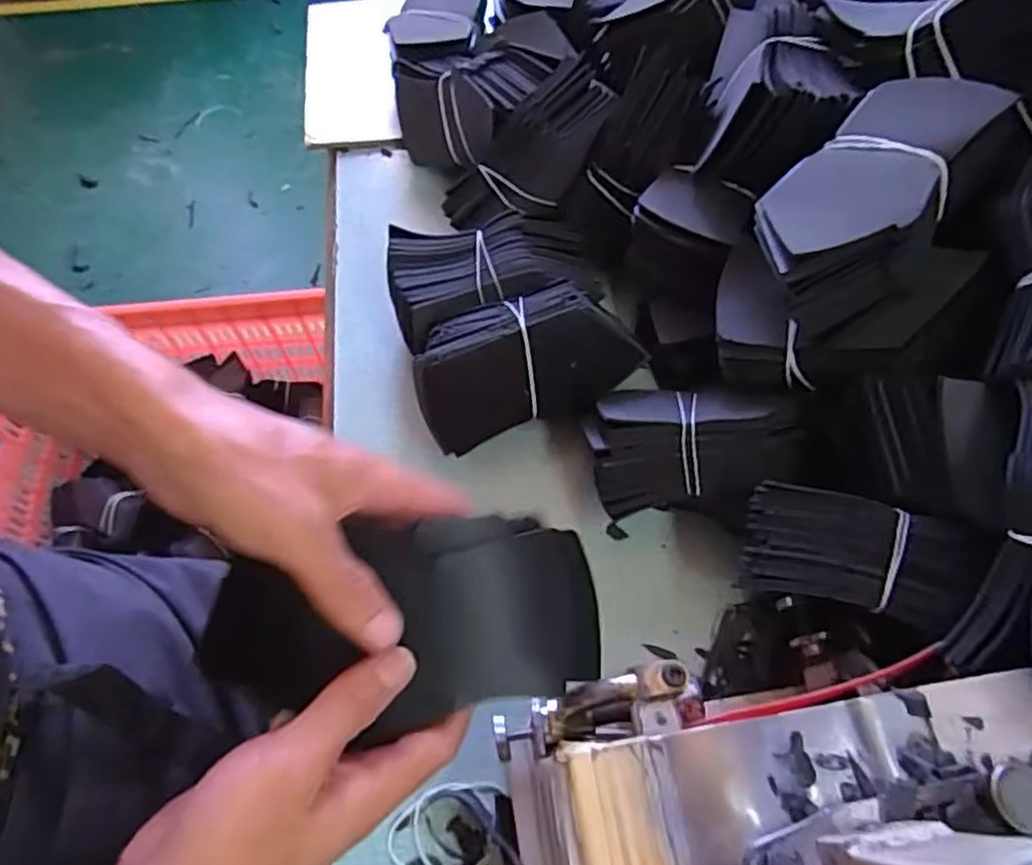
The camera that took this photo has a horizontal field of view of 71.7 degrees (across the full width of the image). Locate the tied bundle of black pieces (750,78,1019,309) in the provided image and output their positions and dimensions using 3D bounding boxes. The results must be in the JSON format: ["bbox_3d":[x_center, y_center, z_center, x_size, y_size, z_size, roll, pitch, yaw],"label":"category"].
[{"bbox_3d":[0.194,-0.124,0.394,0.092,0.060,0.146,27,74,43],"label":"tied bundle of black pieces"}]

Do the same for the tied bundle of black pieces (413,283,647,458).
[{"bbox_3d":[0.007,-0.049,0.483,0.148,0.082,0.067,-17,30,1],"label":"tied bundle of black pieces"}]

